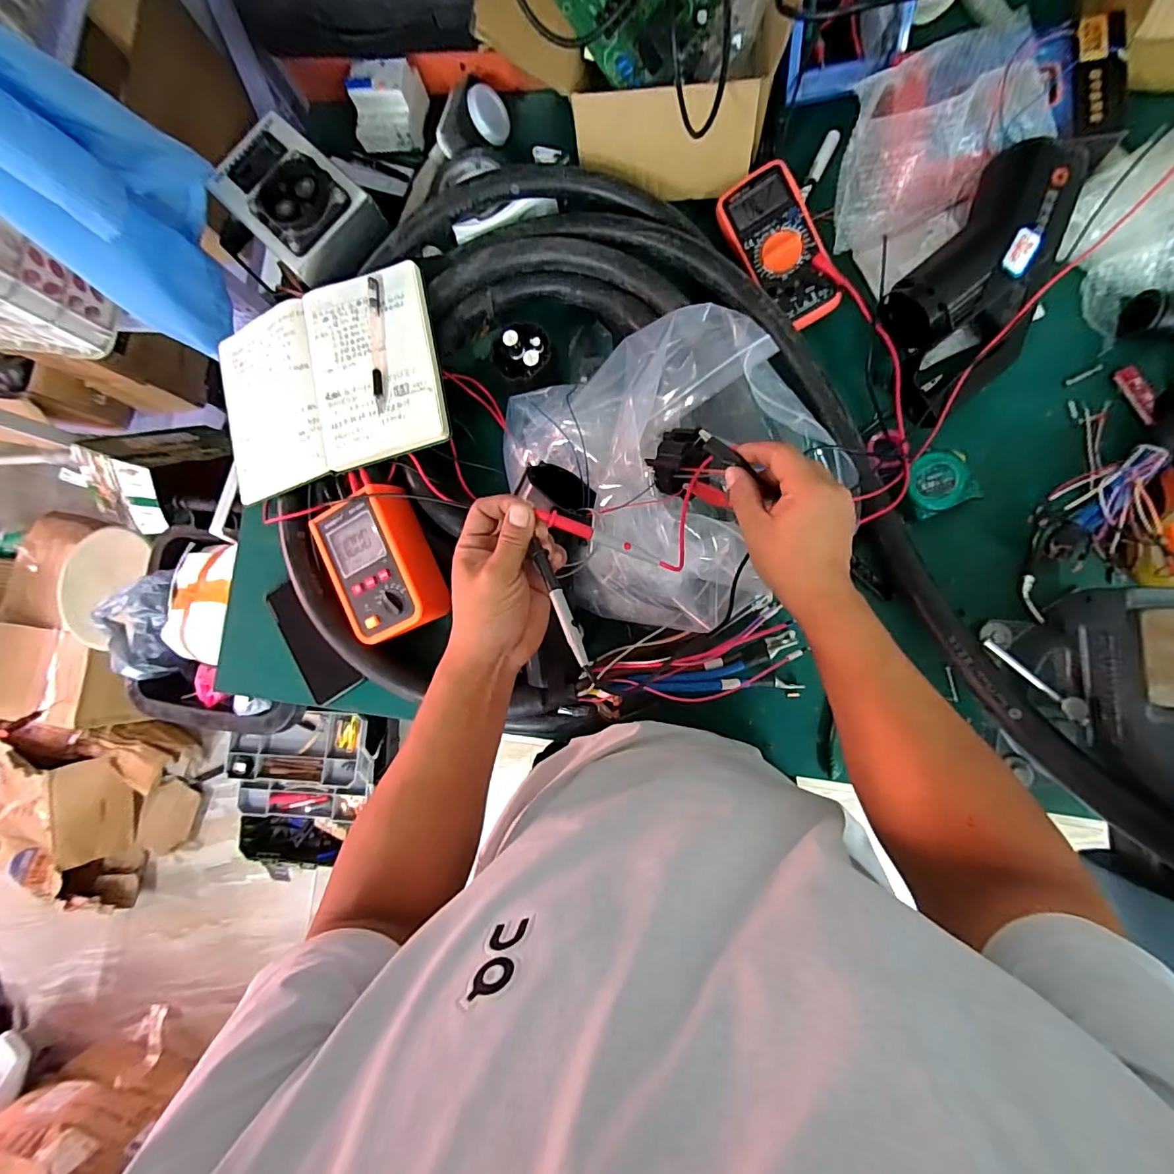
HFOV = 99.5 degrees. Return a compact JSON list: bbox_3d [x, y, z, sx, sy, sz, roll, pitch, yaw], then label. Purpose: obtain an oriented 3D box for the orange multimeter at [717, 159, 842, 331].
[{"bbox_3d":[0.217,-0.376,0.559,0.080,0.032,0.173,-27,88,20],"label":"orange multimeter"}]

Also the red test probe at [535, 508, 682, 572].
[{"bbox_3d":[0.017,-0.033,0.369,0.111,0.007,0.011,21,87,-7],"label":"red test probe"}]

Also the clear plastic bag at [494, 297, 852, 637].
[{"bbox_3d":[0.089,-0.110,0.477,0.333,0.119,0.275,-13,83,7],"label":"clear plastic bag"}]

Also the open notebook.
[{"bbox_3d":[-0.303,-0.230,0.577,0.282,0.041,0.213,-14,82,7],"label":"open notebook"}]

